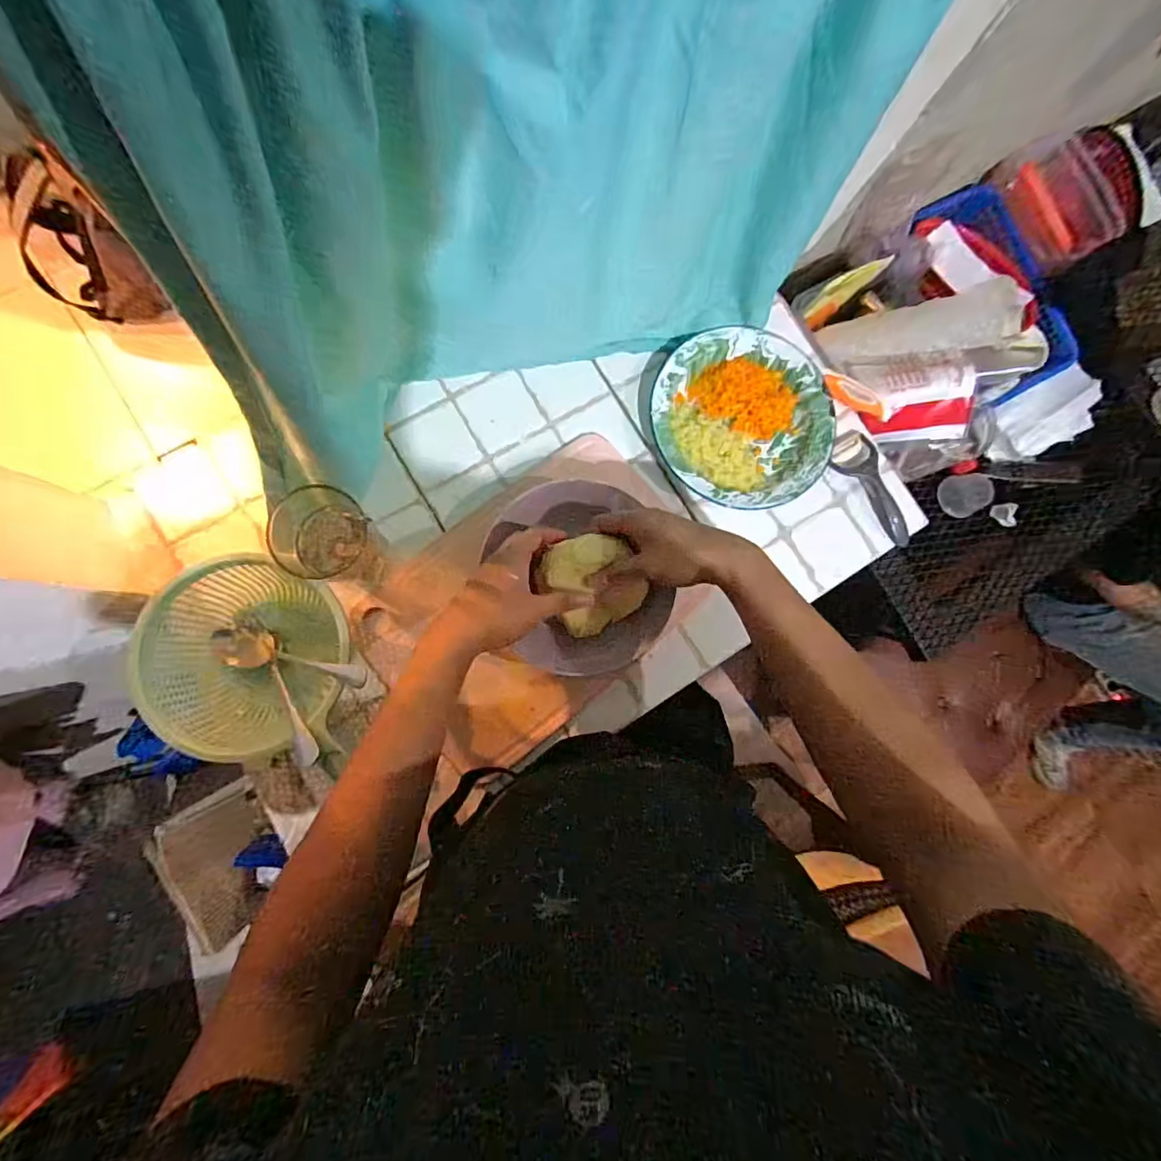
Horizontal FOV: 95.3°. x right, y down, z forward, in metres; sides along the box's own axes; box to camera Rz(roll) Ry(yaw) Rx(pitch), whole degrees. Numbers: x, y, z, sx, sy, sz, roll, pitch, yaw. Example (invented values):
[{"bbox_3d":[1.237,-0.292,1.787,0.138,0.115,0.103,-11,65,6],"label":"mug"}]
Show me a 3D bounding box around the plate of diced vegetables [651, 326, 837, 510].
[{"bbox_3d":[0.187,-0.187,0.607,0.201,0.027,0.207,1,83,-7],"label":"plate of diced vegetables"}]

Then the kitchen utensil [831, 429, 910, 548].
[{"bbox_3d":[0.340,-0.106,0.622,0.051,0.019,0.147,-23,87,-9],"label":"kitchen utensil"}]

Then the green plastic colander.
[{"bbox_3d":[-0.302,0.076,0.500,0.182,0.078,0.163,13,82,-6],"label":"green plastic colander"}]

